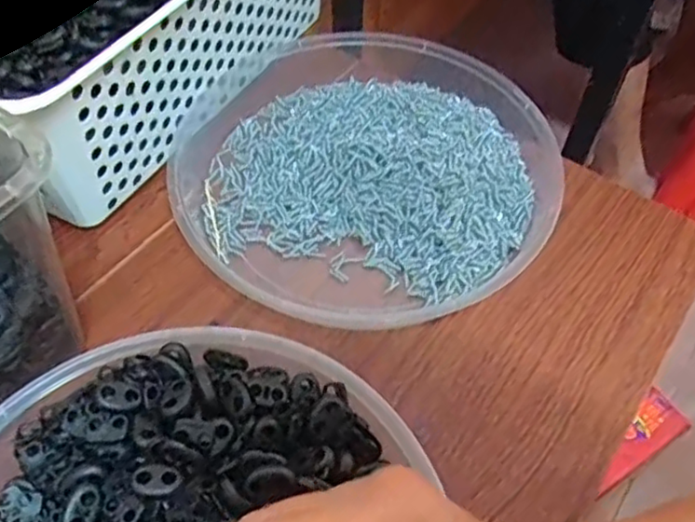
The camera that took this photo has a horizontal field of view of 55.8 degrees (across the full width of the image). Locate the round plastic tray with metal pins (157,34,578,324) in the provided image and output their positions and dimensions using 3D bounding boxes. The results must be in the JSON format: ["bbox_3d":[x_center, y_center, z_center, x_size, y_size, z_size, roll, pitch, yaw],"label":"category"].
[{"bbox_3d":[0.010,-0.059,0.418,0.237,0.037,0.234,1,54,-2],"label":"round plastic tray with metal pins"}]

